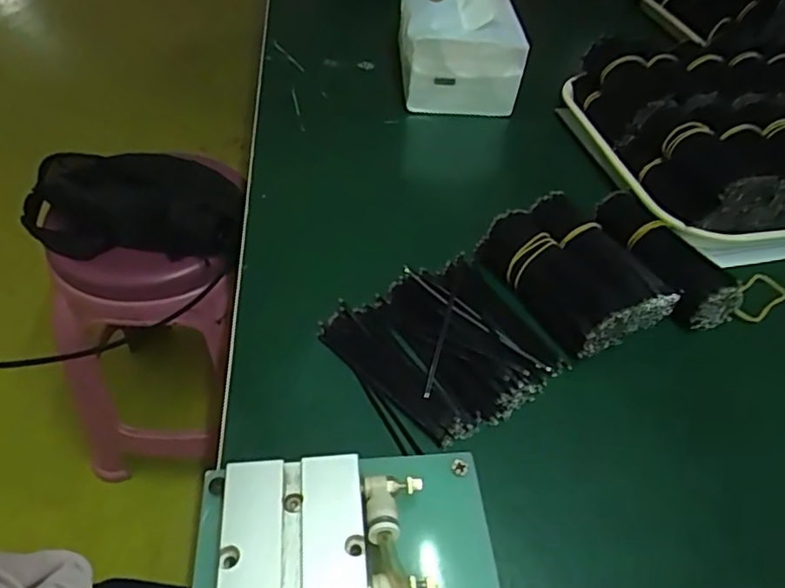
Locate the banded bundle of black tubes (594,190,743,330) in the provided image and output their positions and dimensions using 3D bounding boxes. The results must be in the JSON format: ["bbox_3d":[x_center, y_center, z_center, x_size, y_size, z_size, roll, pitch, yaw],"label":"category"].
[{"bbox_3d":[0.168,-0.023,0.384,0.040,0.033,0.101,-19,49,-20],"label":"banded bundle of black tubes"}]

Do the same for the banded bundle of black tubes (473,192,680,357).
[{"bbox_3d":[0.110,-0.015,0.369,0.072,0.038,0.101,-24,51,-24],"label":"banded bundle of black tubes"}]

